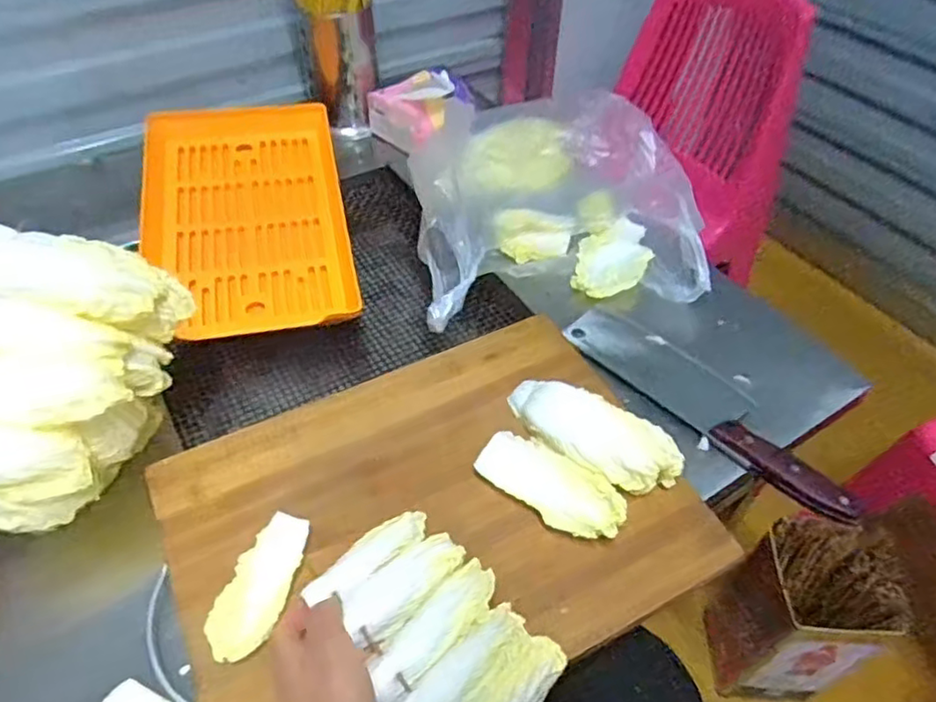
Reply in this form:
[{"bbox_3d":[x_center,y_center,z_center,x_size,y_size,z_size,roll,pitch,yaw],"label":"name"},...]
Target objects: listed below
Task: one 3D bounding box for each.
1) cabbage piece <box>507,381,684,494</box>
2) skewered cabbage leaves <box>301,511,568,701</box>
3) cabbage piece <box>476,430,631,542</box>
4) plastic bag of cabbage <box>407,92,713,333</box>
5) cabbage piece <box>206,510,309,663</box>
[{"bbox_3d":[0.096,0.066,0.515,0.145,0.039,0.053,31,56,23],"label":"cabbage piece"},{"bbox_3d":[-0.025,0.175,0.409,0.106,0.031,0.155,-34,58,-26],"label":"skewered cabbage leaves"},{"bbox_3d":[0.064,0.106,0.498,0.114,0.023,0.055,33,57,24],"label":"cabbage piece"},{"bbox_3d":[0.091,-0.196,0.728,0.295,0.101,0.401,-5,50,-5],"label":"plastic bag of cabbage"},{"bbox_3d":[-0.144,0.162,0.446,0.046,0.011,0.100,12,50,9],"label":"cabbage piece"}]

